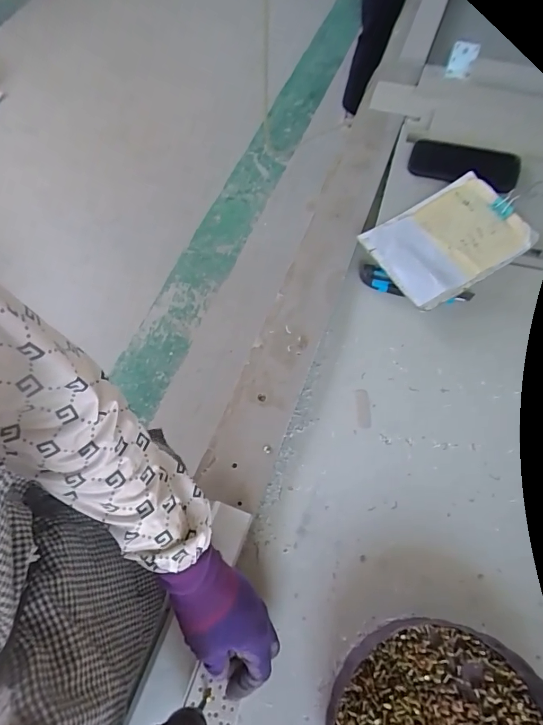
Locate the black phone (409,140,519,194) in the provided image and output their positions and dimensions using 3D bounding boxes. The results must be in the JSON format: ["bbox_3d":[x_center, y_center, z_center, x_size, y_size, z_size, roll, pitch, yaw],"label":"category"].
[{"bbox_3d":[0.301,-0.312,0.663,0.161,0.015,0.073,22,74,17],"label":"black phone"}]

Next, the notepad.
[{"bbox_3d":[0.257,-0.181,0.623,0.202,0.015,0.148,-30,70,-4],"label":"notepad"}]

